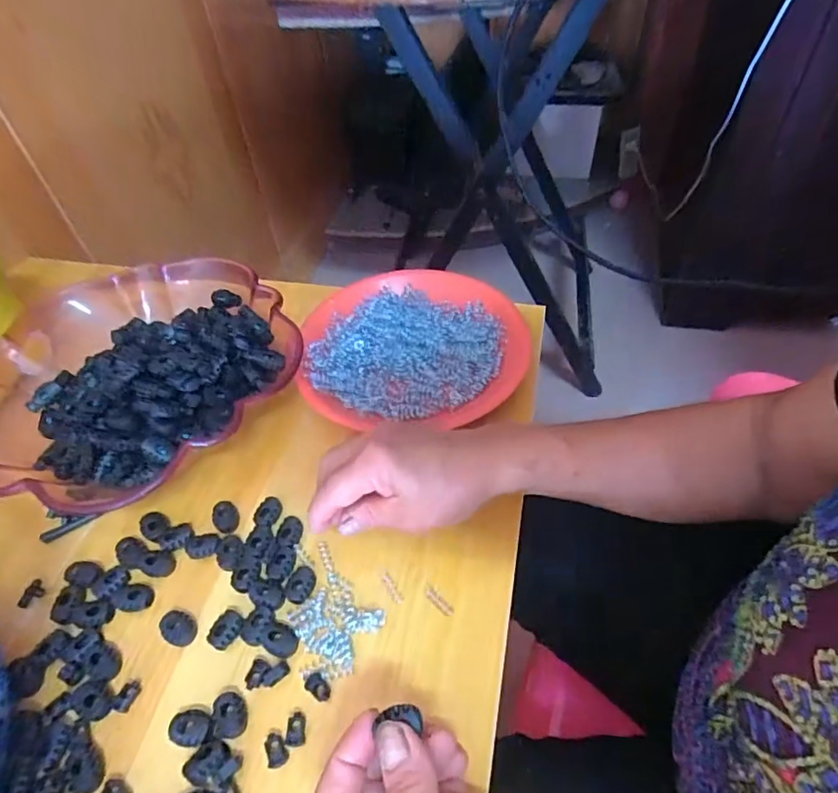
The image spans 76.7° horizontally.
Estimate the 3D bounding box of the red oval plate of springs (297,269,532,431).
[{"bbox_3d":[-0.004,-0.046,0.460,0.188,0.022,0.173,-2,49,3],"label":"red oval plate of springs"}]

